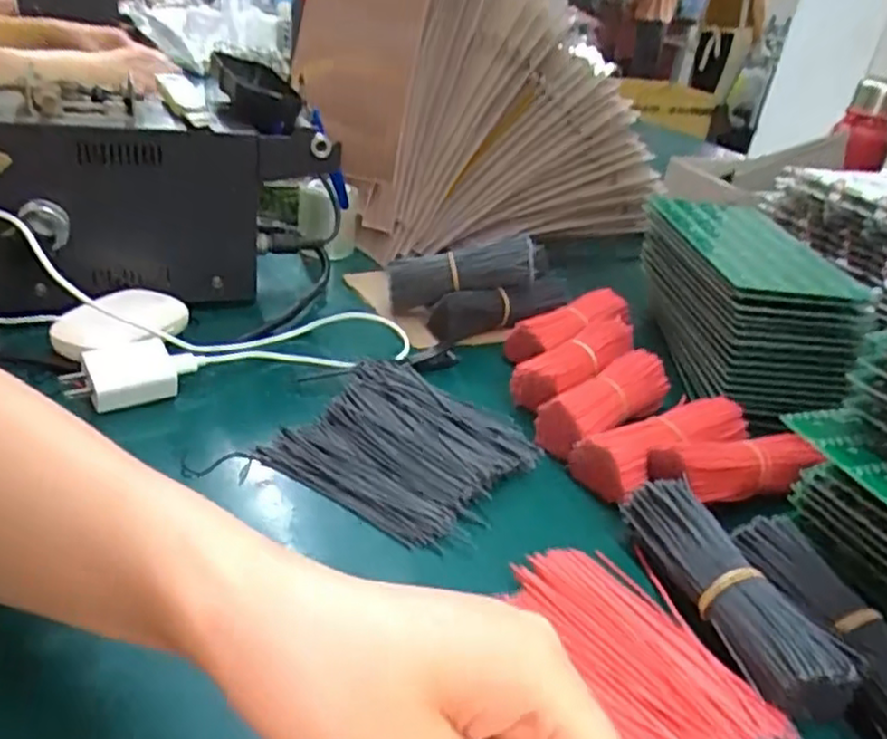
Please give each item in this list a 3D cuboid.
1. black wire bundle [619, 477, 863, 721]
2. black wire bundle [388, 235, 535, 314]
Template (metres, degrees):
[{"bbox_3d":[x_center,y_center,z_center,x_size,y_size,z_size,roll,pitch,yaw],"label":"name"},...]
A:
[{"bbox_3d":[0.136,0.102,0.335,0.033,0.026,0.124,-6,33,-22],"label":"black wire bundle"},{"bbox_3d":[0.014,-0.079,0.567,0.118,0.038,0.033,-12,29,9],"label":"black wire bundle"}]

